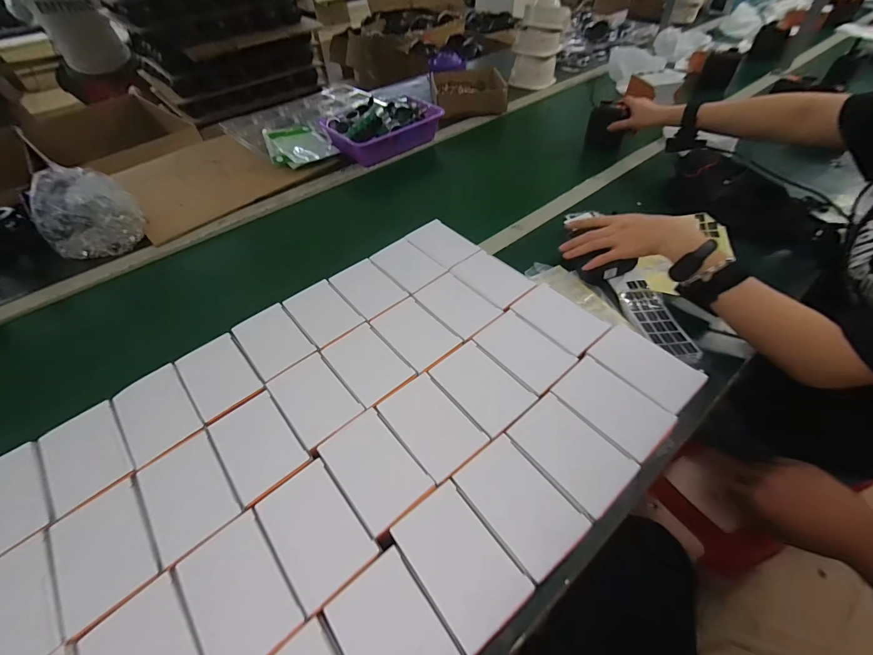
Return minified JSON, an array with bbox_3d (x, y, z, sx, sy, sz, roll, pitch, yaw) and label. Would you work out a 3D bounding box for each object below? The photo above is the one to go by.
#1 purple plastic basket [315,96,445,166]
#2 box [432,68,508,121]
[{"bbox_3d":[-0.134,-0.518,0.948,0.282,0.082,0.181,-25,52,-17],"label":"purple plastic basket"},{"bbox_3d":[0.090,-0.717,1.139,0.212,0.078,0.255,-6,49,-2],"label":"box"}]

